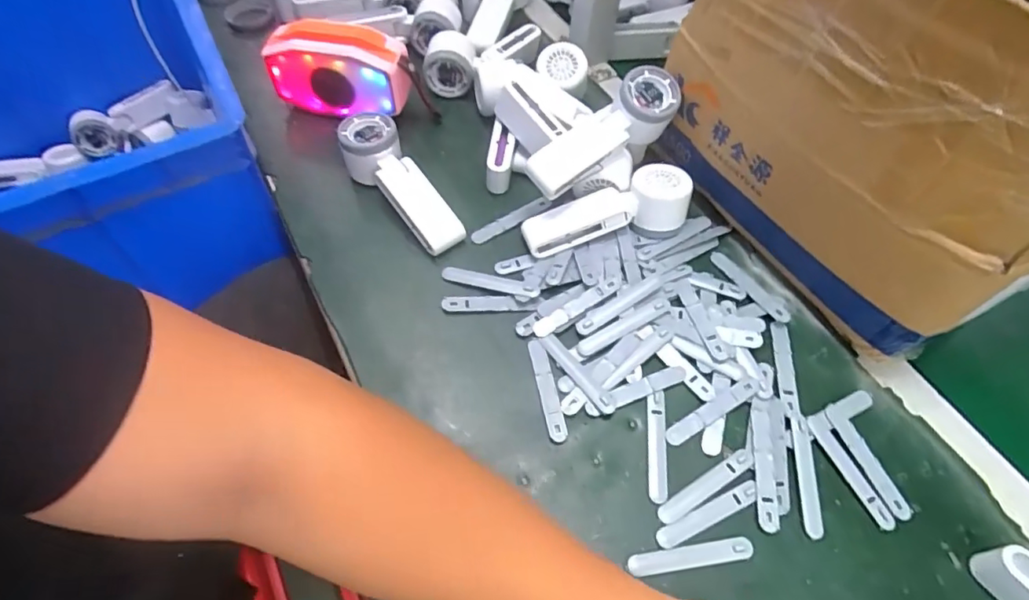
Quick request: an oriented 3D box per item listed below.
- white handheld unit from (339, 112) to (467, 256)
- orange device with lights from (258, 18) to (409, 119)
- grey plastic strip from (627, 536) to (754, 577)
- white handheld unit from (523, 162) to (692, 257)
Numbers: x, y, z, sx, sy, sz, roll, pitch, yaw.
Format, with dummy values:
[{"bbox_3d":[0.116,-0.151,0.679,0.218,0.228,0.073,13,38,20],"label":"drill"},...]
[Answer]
[{"bbox_3d":[-0.115,-0.116,0.555,0.056,0.049,0.168,-37,83,-24],"label":"white handheld unit"},{"bbox_3d":[-0.189,-0.245,0.598,0.150,0.096,0.054,9,58,1],"label":"orange device with lights"},{"bbox_3d":[0.130,0.190,0.406,0.092,0.006,0.016,-5,58,-8],"label":"grey plastic strip"},{"bbox_3d":[0.091,-0.086,0.550,0.169,0.047,0.060,-16,60,0],"label":"white handheld unit"}]

